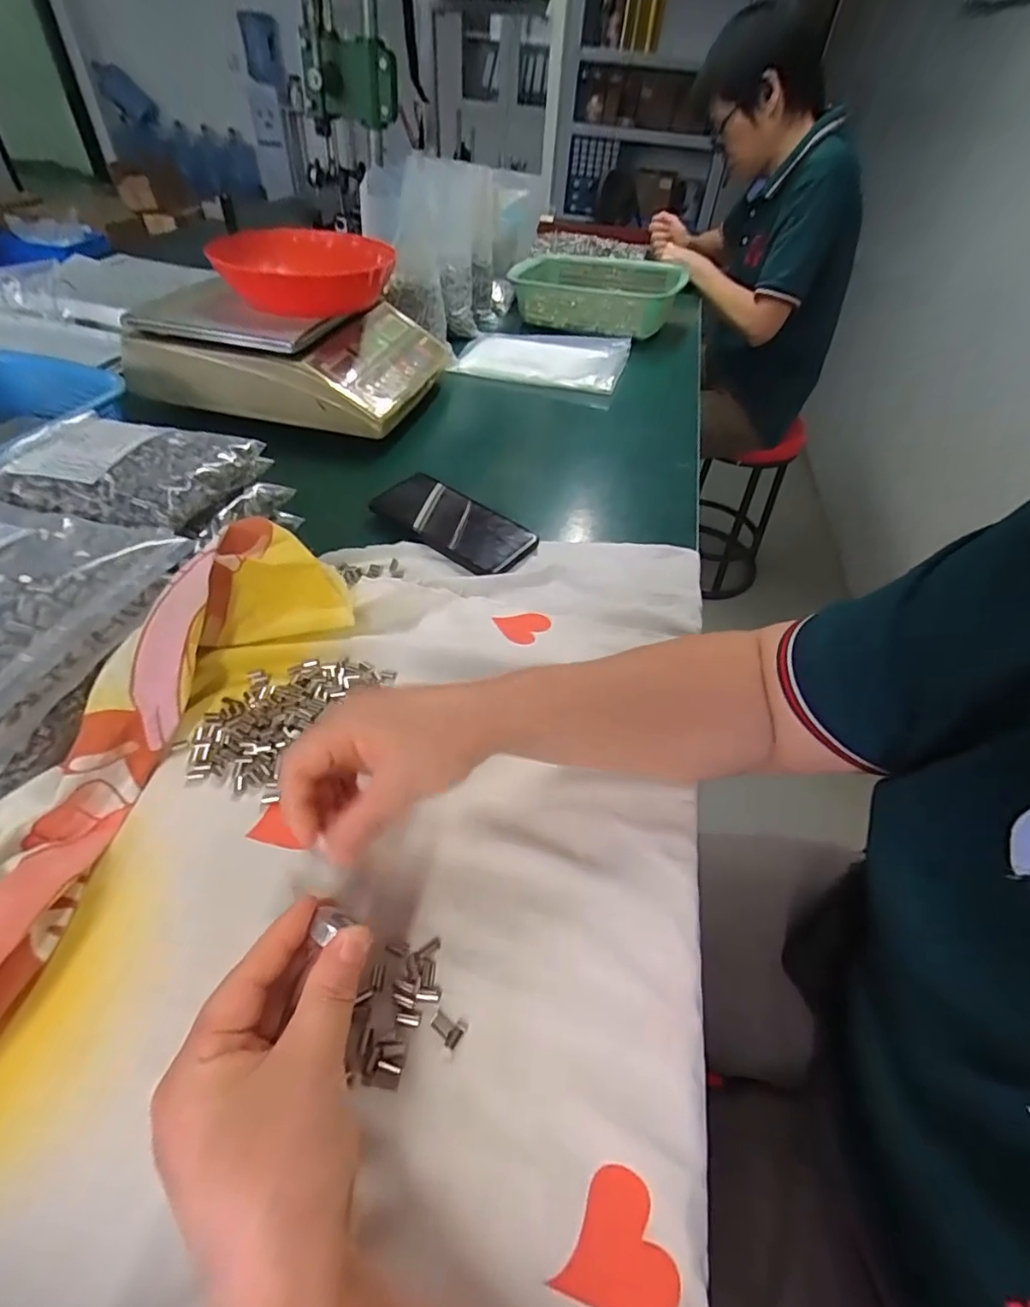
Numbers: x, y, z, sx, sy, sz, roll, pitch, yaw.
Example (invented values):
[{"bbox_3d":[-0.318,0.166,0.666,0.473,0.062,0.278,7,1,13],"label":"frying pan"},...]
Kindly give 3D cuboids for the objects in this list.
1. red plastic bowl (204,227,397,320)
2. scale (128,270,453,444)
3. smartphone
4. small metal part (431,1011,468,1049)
[{"bbox_3d":[-0.258,-0.476,0.697,0.206,0.058,0.173,-6,48,-11],"label":"red plastic bowl"},{"bbox_3d":[-0.278,-0.406,0.734,0.328,0.098,0.275,11,47,5],"label":"scale"},{"bbox_3d":[-0.060,-0.130,0.545,0.163,0.015,0.077,33,52,23],"label":"smartphone"},{"bbox_3d":[-0.032,0.177,0.266,0.016,0.004,0.012,29,51,20],"label":"small metal part"}]

